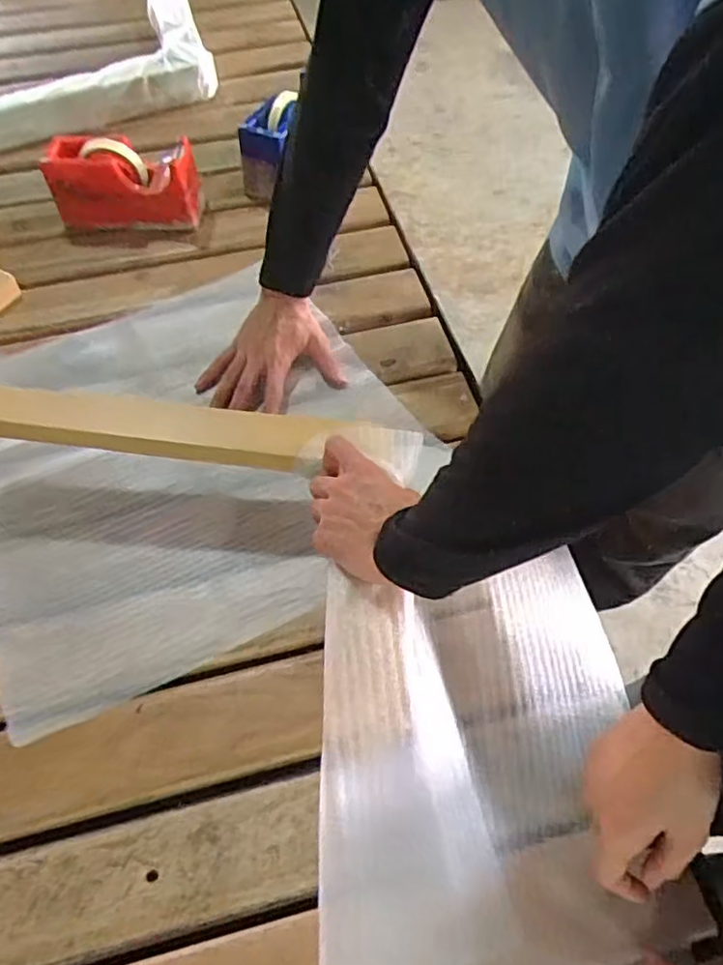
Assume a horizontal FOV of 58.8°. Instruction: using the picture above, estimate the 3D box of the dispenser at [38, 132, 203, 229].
[{"bbox_3d":[-0.332,-0.413,0.895,0.204,0.097,0.064,-2,58,0],"label":"dispenser"}]

